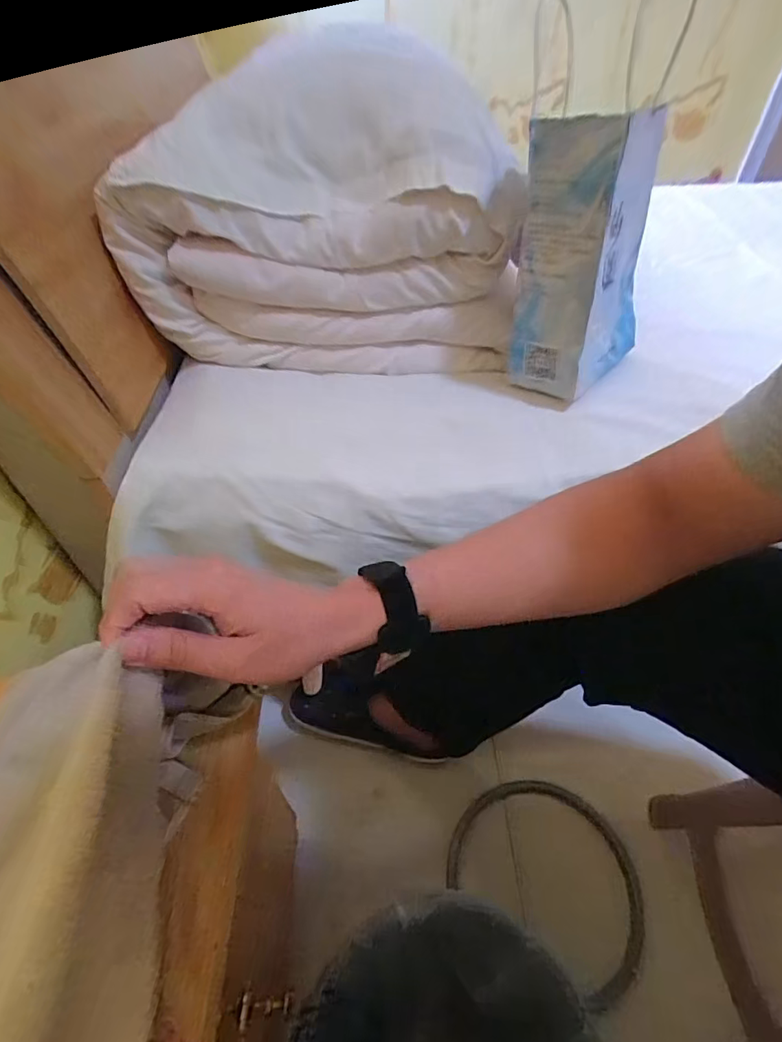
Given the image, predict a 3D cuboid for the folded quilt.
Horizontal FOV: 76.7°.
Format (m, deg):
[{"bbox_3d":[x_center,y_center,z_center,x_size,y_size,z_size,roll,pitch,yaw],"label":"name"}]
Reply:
[{"bbox_3d":[-0.079,-0.410,0.668,0.465,0.306,0.300,0,47,1],"label":"folded quilt"}]

